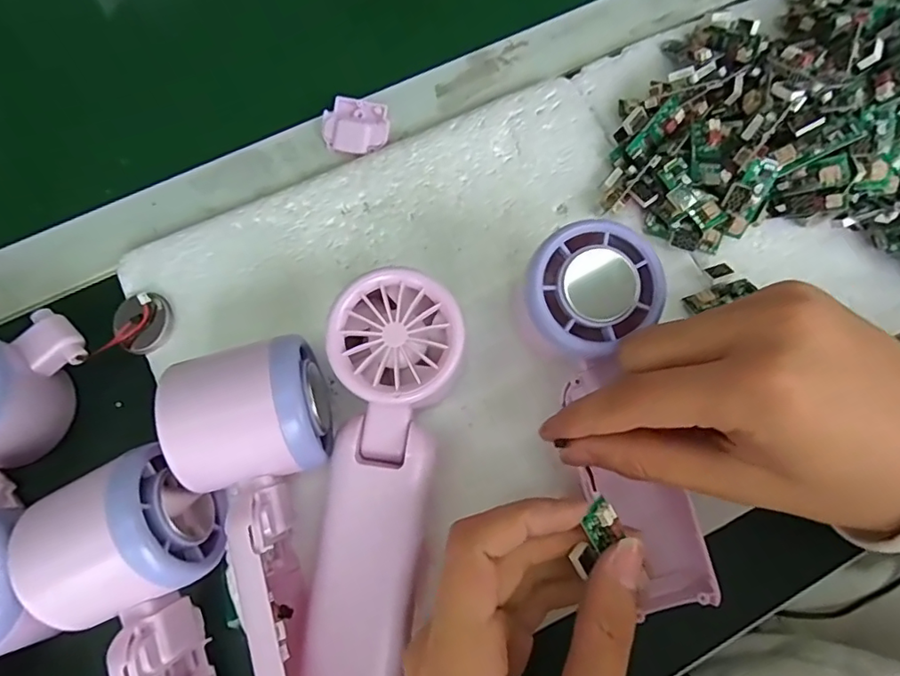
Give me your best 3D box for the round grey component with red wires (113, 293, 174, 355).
[{"bbox_3d":[-0.150,-0.007,0.258,0.027,0.011,0.024,-29,76,-9],"label":"round grey component with red wires"}]

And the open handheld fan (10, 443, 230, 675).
[{"bbox_3d":[-0.110,0.127,0.209,0.062,0.069,0.161,-19,90,-6],"label":"open handheld fan"}]

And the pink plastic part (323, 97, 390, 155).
[{"bbox_3d":[-0.054,-0.122,0.306,0.036,0.005,0.032,5,73,1],"label":"pink plastic part"}]

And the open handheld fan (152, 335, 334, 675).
[{"bbox_3d":[-0.066,0.085,0.207,0.060,0.056,0.167,-13,87,-5],"label":"open handheld fan"}]

